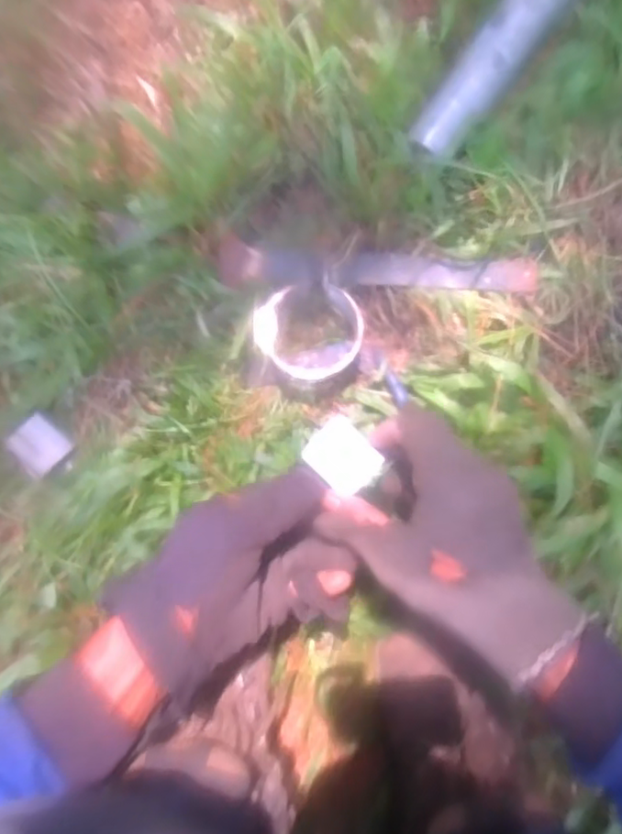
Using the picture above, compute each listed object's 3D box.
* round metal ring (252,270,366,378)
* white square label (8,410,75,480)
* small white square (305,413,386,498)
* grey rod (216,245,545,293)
[{"bbox_3d":[-0.004,-0.074,0.510,0.090,0.036,0.083,-1,92,0],"label":"round metal ring"},{"bbox_3d":[-0.228,0.025,0.508,0.041,0.005,0.041,-41,92,1],"label":"white square label"},{"bbox_3d":[0.021,0.027,0.412,0.040,0.004,0.046,-44,77,-7],"label":"small white square"},{"bbox_3d":[0.060,-0.126,0.527,0.275,0.009,0.033,2,92,0],"label":"grey rod"}]

